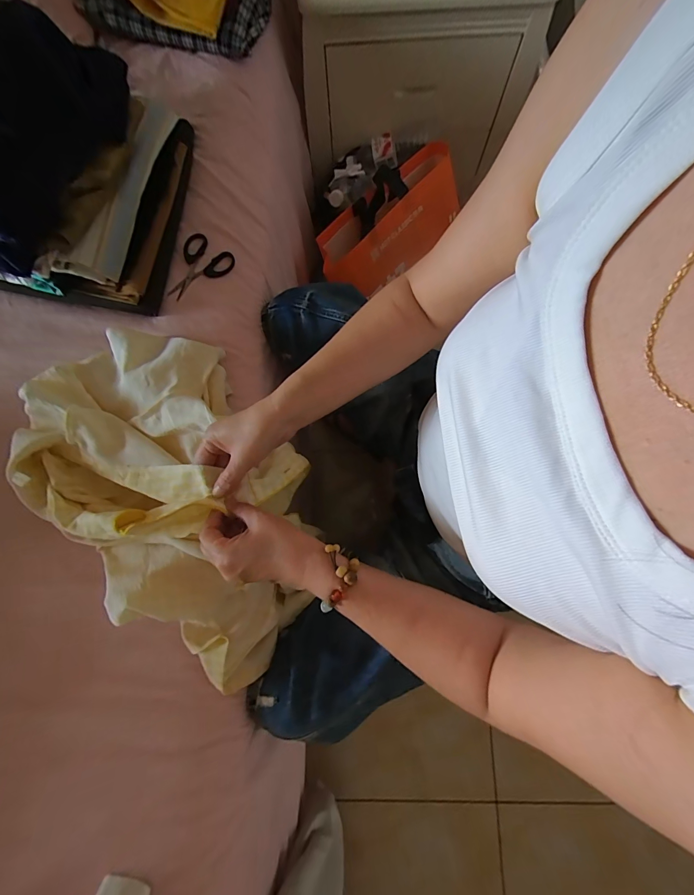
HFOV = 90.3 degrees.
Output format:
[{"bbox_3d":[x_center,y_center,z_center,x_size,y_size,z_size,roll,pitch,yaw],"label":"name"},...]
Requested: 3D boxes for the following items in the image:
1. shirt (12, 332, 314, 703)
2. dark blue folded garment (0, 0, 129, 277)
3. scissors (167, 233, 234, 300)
[{"bbox_3d":[-0.187,0.042,0.406,0.237,0.115,0.402,-43,80,-7],"label":"shirt"},{"bbox_3d":[-0.359,-0.327,0.362,0.146,0.087,0.256,7,78,3],"label":"dark blue folded garment"},{"bbox_3d":[-0.216,-0.251,0.491,0.071,0.015,0.101,31,80,8],"label":"scissors"}]

